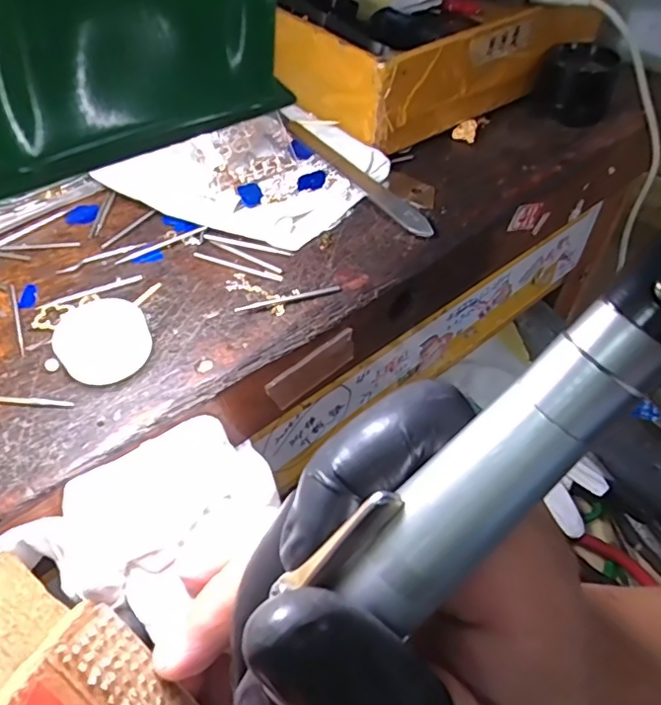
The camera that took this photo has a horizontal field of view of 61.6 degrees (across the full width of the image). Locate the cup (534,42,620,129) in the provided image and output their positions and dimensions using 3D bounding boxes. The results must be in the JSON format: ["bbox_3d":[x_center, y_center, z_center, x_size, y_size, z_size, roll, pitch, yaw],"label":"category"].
[{"bbox_3d":[0.134,-0.148,0.305,0.031,0.032,0.036,-30,55,-23],"label":"cup"}]

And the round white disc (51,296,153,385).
[{"bbox_3d":[-0.085,-0.004,0.208,0.032,0.016,0.027,-21,52,-16],"label":"round white disc"}]

